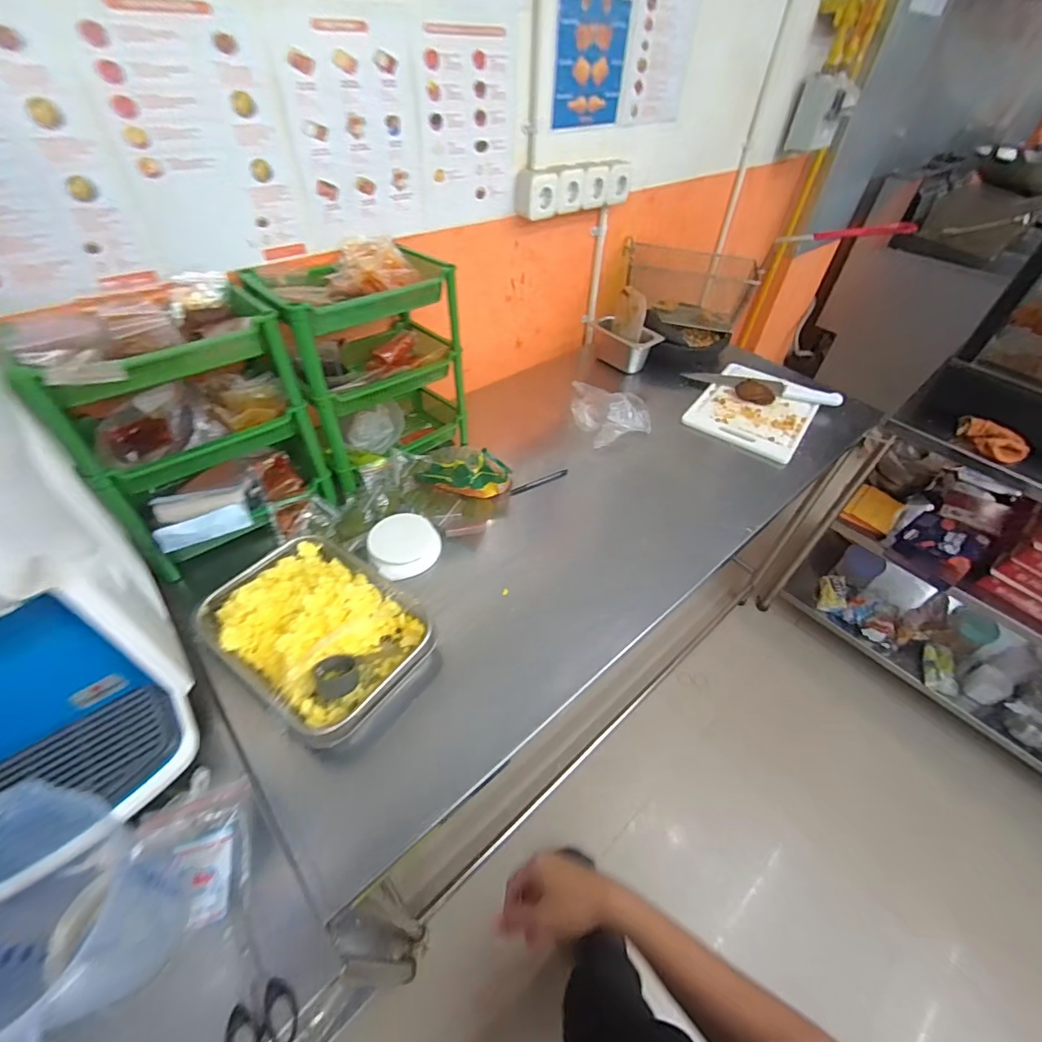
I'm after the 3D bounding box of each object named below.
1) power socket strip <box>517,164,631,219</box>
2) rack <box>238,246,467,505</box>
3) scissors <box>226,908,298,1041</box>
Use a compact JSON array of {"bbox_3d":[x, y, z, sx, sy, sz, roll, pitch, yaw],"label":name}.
[{"bbox_3d":[0.131,-0.756,1.086,0.355,0.083,0.059,-34,57,-31],"label":"power socket strip"},{"bbox_3d":[-0.285,-0.283,0.885,0.348,0.335,0.216,-34,57,-31],"label":"rack"},{"bbox_3d":[-0.256,0.441,0.452,0.057,0.008,0.113,-28,54,-27],"label":"scissors"}]

